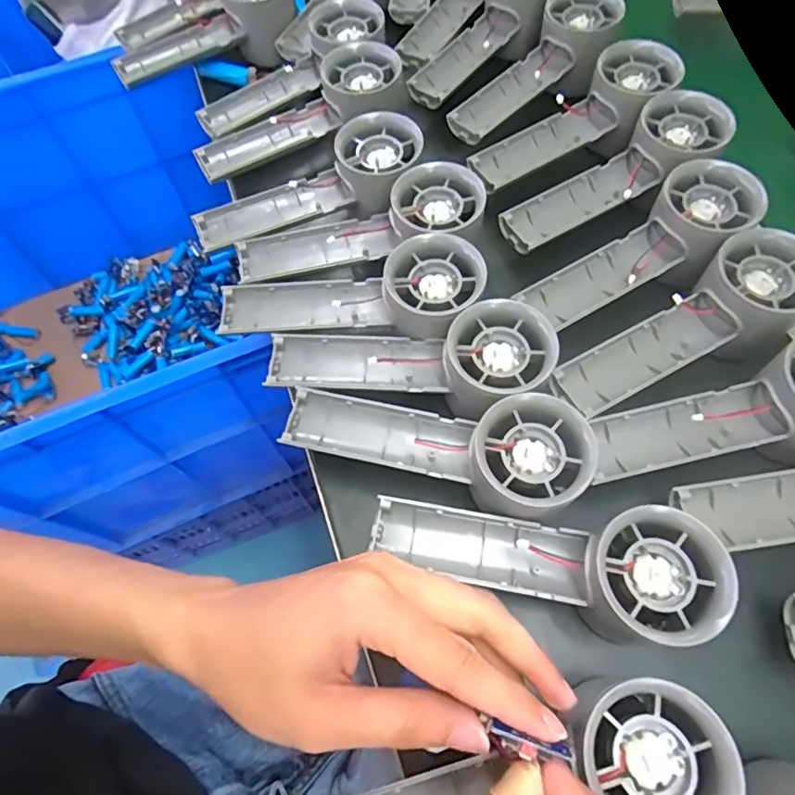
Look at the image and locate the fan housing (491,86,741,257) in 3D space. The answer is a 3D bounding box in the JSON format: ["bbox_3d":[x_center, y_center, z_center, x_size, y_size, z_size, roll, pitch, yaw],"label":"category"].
[{"bbox_3d":[0.144,-0.146,0.353,0.153,0.038,0.053,-33,68,-12],"label":"fan housing"}]

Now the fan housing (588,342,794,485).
[{"bbox_3d":[0.176,0.012,0.284,0.142,0.033,0.052,-18,64,9],"label":"fan housing"}]

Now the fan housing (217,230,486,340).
[{"bbox_3d":[-0.030,-0.064,0.319,0.155,0.033,0.056,2,65,4],"label":"fan housing"}]

